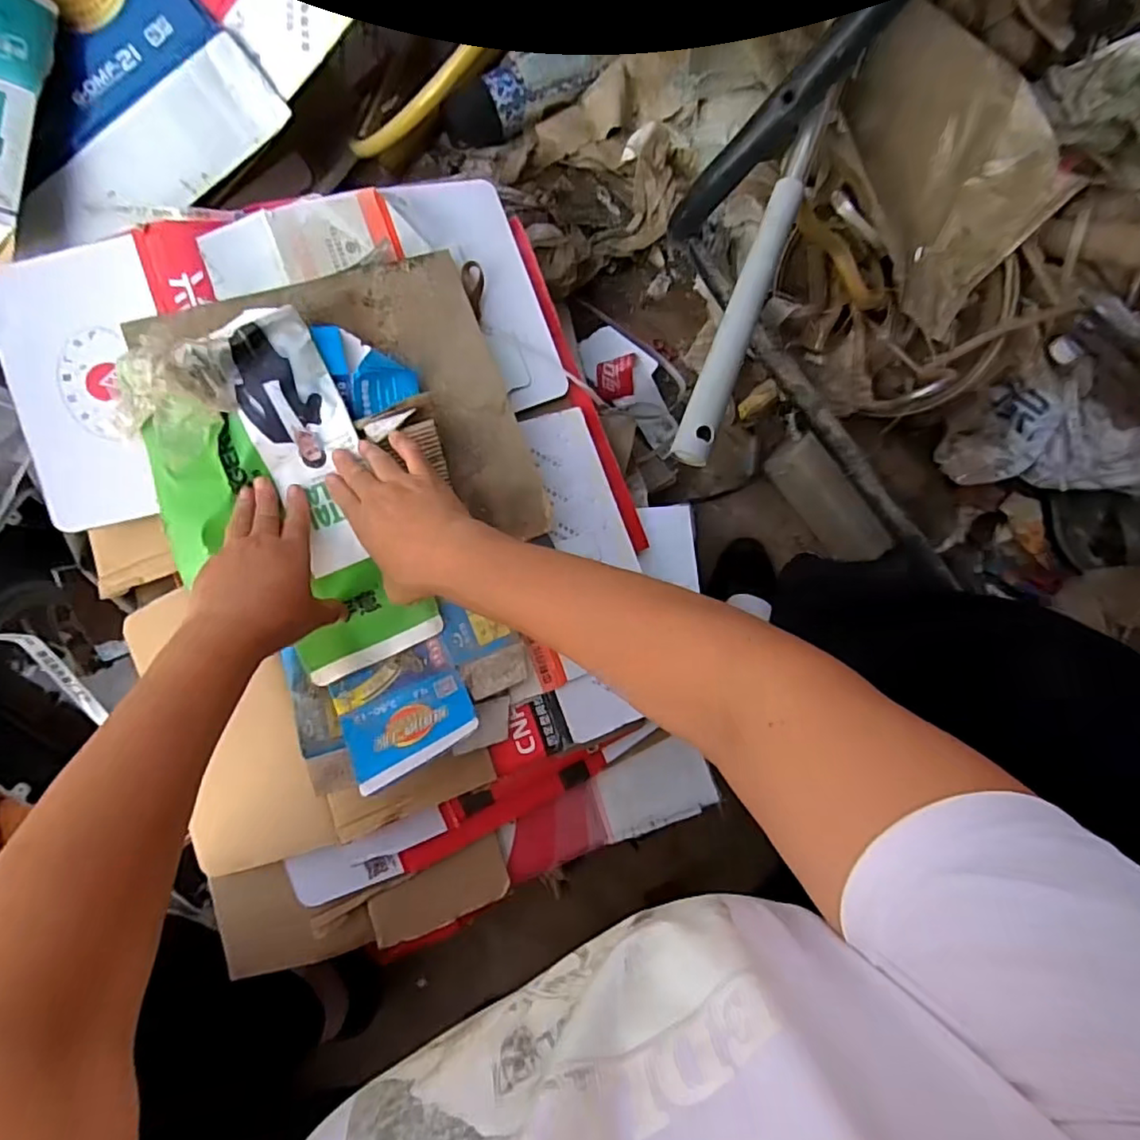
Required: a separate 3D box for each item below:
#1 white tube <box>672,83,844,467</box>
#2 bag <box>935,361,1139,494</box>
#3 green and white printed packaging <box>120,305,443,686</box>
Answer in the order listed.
[{"bbox_3d":[0.157,-0.246,0.508,0.030,0.022,0.331,21,87,-7],"label":"white tube"},{"bbox_3d":[0.600,-0.173,0.744,0.237,0.096,0.144,6,89,-8],"label":"bag"},{"bbox_3d":[-0.248,-0.053,0.512,0.170,0.045,0.304,-27,94,-7],"label":"green and white printed packaging"}]

